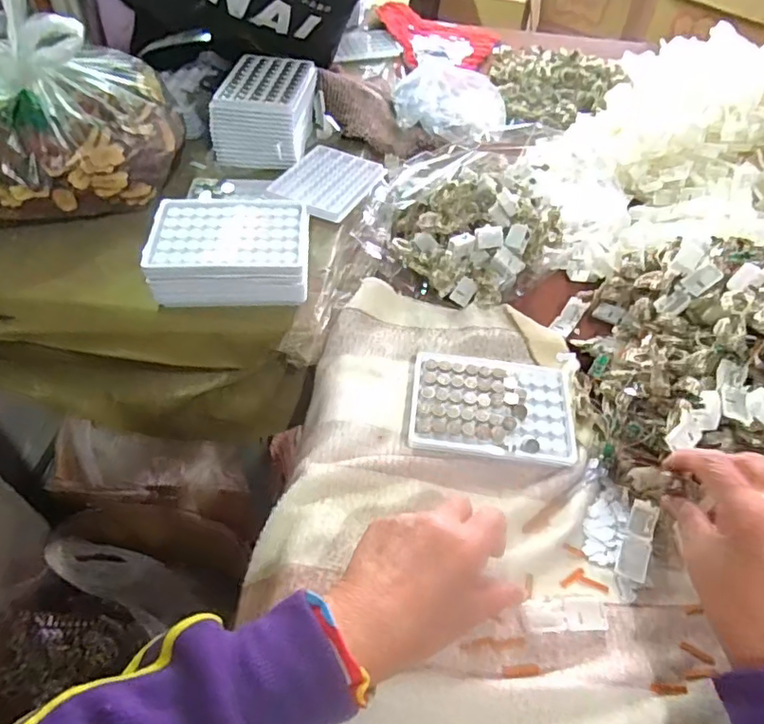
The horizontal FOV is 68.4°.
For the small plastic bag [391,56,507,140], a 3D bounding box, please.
[{"bbox_3d":[0.096,-0.365,0.781,0.160,0.062,0.125,1,50,-1],"label":"small plastic bag"}]

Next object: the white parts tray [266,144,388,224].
[{"bbox_3d":[-0.060,-0.203,0.618,0.093,0.009,0.126,21,52,15],"label":"white parts tray"}]

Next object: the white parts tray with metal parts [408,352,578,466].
[{"bbox_3d":[0.089,0.036,0.460,0.127,0.013,0.096,5,50,2],"label":"white parts tray with metal parts"}]

